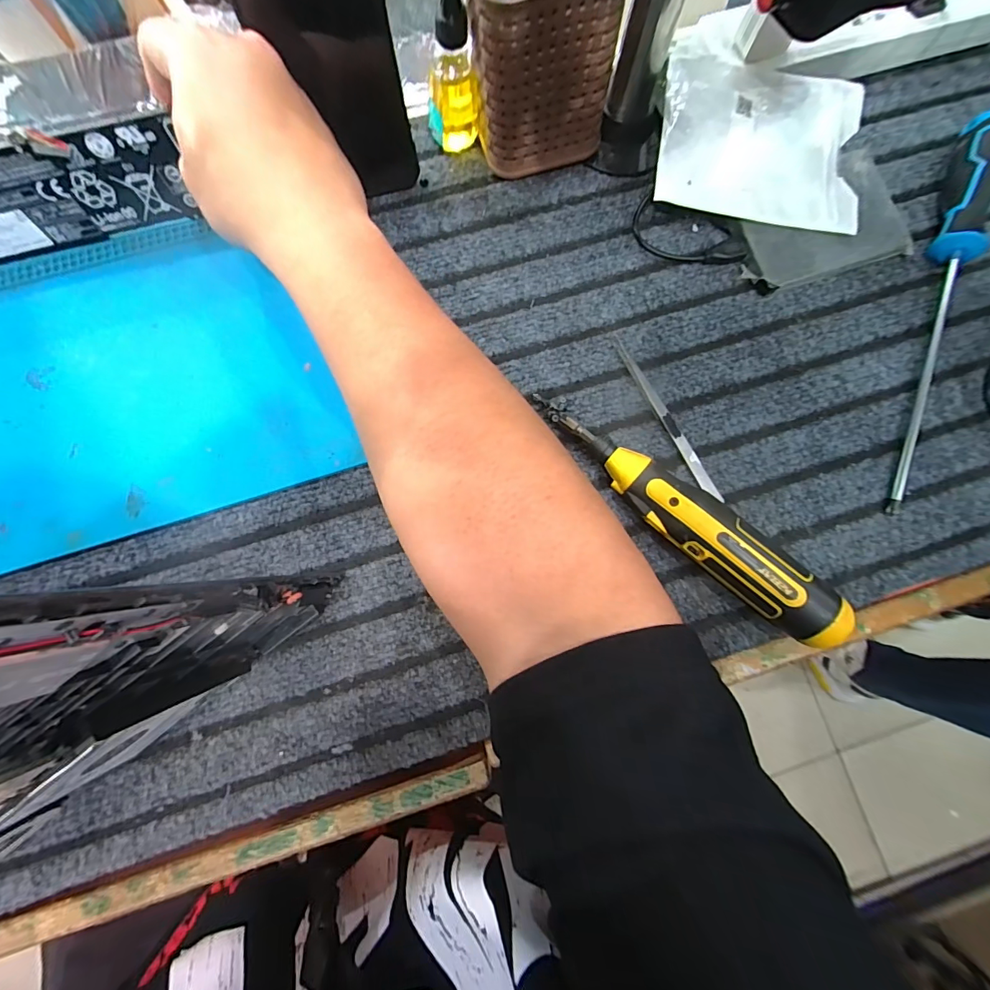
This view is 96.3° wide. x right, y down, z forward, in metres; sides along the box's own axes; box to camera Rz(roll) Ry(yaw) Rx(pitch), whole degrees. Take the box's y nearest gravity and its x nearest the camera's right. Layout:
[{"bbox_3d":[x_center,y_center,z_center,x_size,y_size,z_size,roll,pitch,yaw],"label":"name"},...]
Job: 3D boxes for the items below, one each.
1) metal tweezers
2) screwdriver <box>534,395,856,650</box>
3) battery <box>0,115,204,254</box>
[{"bbox_3d":[0.116,-0.053,0.301,0.010,0.008,0.129,-28,82,-6],"label":"metal tweezers"},{"bbox_3d":[0.113,0.012,0.272,0.207,0.041,0.033,40,81,5],"label":"screwdriver"},{"bbox_3d":[-0.335,-0.176,0.281,0.272,0.057,0.007,-15,63,-3],"label":"battery"}]

